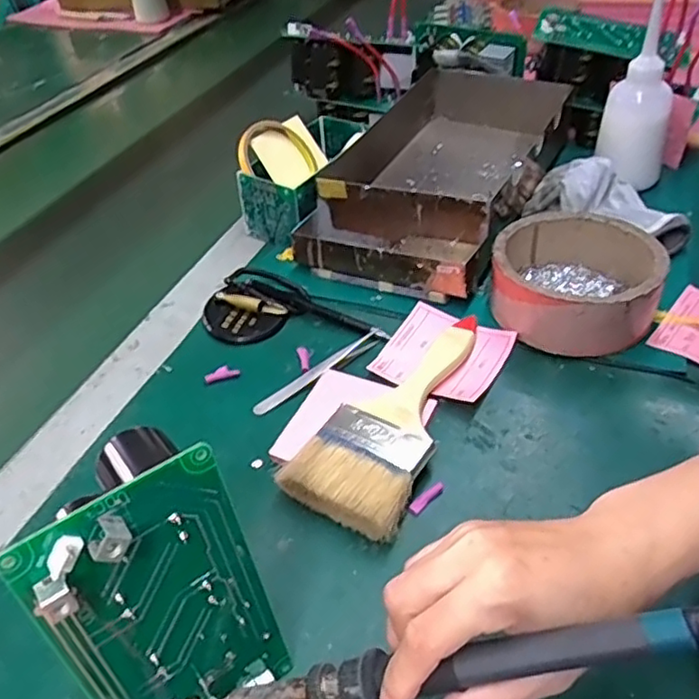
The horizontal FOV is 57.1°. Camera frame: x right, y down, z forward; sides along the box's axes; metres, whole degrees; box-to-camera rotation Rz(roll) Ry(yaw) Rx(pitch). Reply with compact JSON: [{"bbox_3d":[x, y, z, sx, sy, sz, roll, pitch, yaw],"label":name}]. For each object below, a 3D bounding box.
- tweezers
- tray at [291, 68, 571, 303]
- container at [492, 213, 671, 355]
[{"bbox_3d":[-0.021,0.015,0.478,0.113,0.007,0.014,-32,48,-25],"label":"tweezers"},{"bbox_3d":[0.092,-0.178,0.629,0.174,0.062,0.325,14,46,22],"label":"tray"},{"bbox_3d":[0.174,-0.053,0.495,0.118,0.052,0.118,-4,42,3],"label":"container"}]

